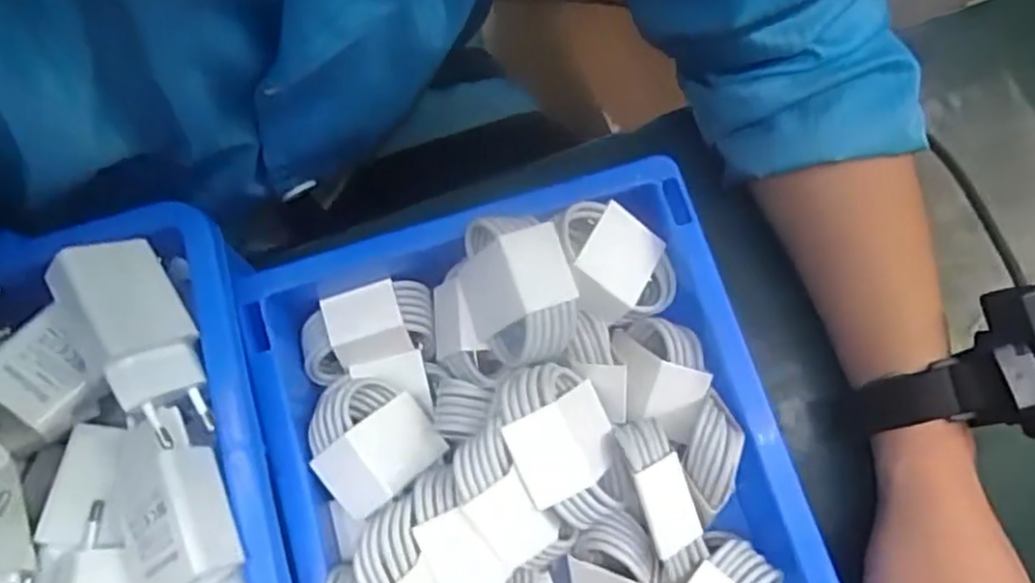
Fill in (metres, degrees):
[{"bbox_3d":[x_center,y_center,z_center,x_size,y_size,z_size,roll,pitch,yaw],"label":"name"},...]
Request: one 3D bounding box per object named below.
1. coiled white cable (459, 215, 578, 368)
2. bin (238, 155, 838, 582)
[{"bbox_3d":[-0.001,0.000,0.318,0.045,0.031,0.066,-14,79,-4],"label":"coiled white cable"},{"bbox_3d":[0.019,0.114,0.309,0.205,0.068,0.313,-16,79,-4],"label":"bin"}]

